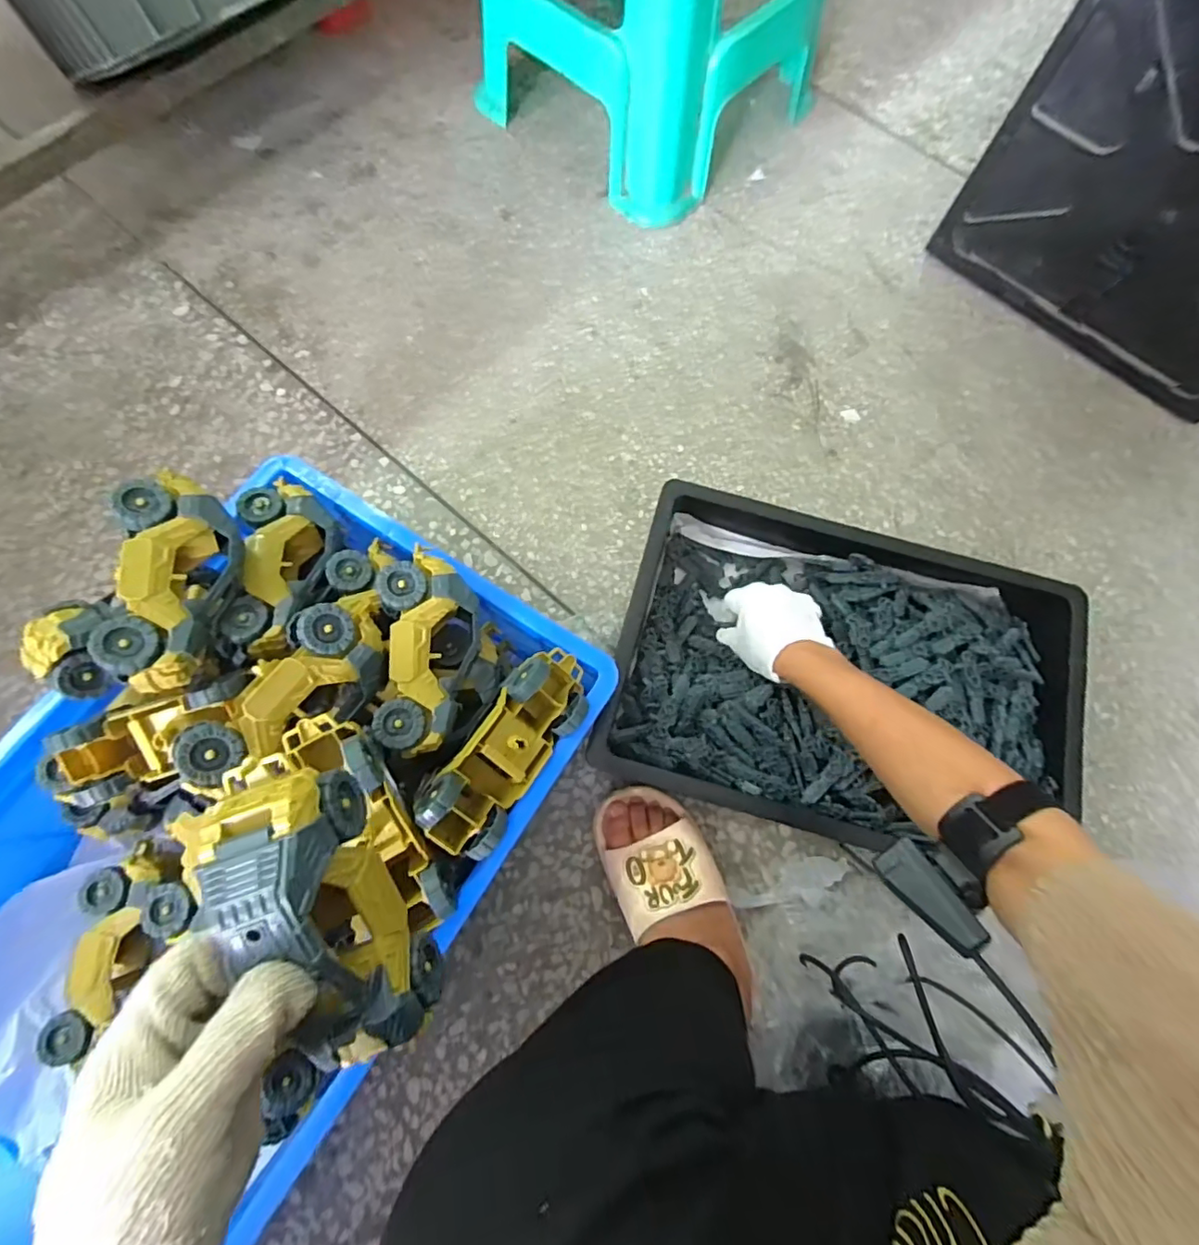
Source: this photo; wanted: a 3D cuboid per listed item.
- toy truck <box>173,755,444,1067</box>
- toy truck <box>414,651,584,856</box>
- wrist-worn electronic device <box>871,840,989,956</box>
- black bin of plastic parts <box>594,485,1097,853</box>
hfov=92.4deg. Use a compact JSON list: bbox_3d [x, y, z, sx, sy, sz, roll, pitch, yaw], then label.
[{"bbox_3d":[-0.139,0.147,0.291,0.059,0.067,0.161,-27,104,-7],"label":"toy truck"},{"bbox_3d":[-0.069,0.096,0.452,0.067,0.063,0.175,33,64,6],"label":"toy truck"},{"bbox_3d":[0.207,0.170,0.357,0.028,0.015,0.068,-49,45,13],"label":"wrist-worn electronic device"},{"bbox_3d":[0.235,0.055,0.588,0.428,0.124,0.295,16,74,2],"label":"black bin of plastic parts"}]

